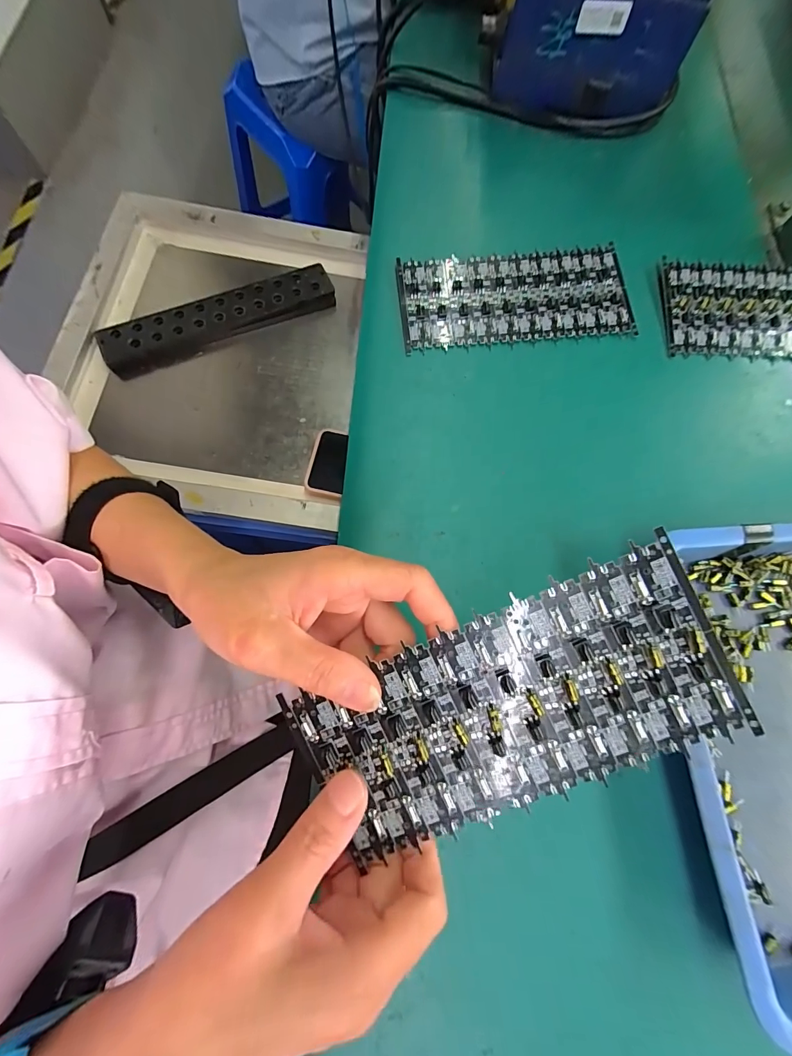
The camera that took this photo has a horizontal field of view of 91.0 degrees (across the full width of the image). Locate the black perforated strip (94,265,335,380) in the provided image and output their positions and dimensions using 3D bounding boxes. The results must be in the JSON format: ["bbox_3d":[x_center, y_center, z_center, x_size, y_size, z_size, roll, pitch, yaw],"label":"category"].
[{"bbox_3d":[-0.218,-0.261,0.487,0.283,0.017,0.060,-23,92,-7],"label":"black perforated strip"}]

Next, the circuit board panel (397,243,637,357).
[{"bbox_3d":[0.085,-0.166,0.286,0.161,0.012,0.073,-4,75,-2],"label":"circuit board panel"}]

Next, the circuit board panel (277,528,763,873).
[{"bbox_3d":[0.042,0.071,0.151,0.160,0.004,0.076,-26,89,8],"label":"circuit board panel"}]

